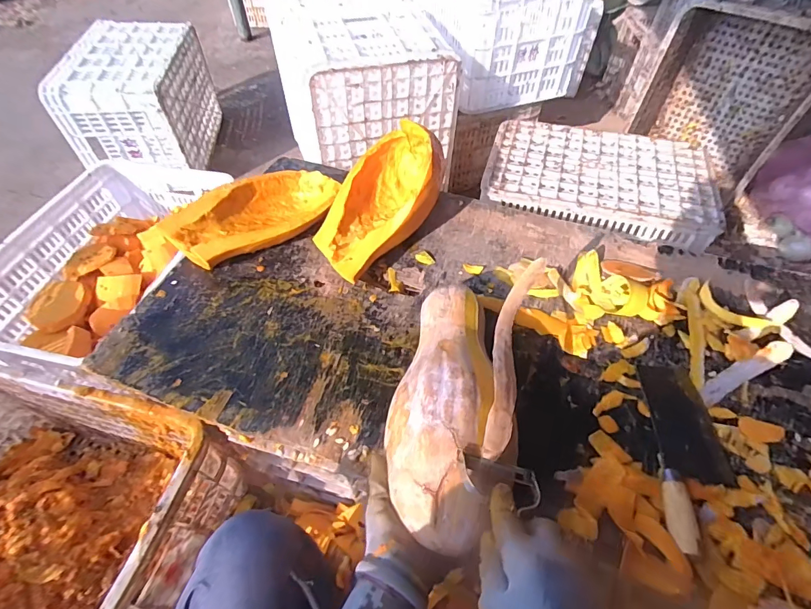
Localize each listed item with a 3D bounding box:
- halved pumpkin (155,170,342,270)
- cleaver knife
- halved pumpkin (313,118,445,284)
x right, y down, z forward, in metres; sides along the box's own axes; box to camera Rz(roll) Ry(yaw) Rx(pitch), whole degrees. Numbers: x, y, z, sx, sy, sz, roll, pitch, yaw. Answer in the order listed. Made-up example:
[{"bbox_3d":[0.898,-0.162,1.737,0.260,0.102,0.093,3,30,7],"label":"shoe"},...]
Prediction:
[{"bbox_3d":[-0.273,-0.164,0.781,0.299,0.090,0.161,-33,59,-21],"label":"halved pumpkin"},{"bbox_3d":[0.378,0.191,0.540,0.091,0.030,0.247,8,54,8],"label":"cleaver knife"},{"bbox_3d":[-0.050,-0.197,0.770,0.171,0.133,0.308,30,59,22],"label":"halved pumpkin"}]

